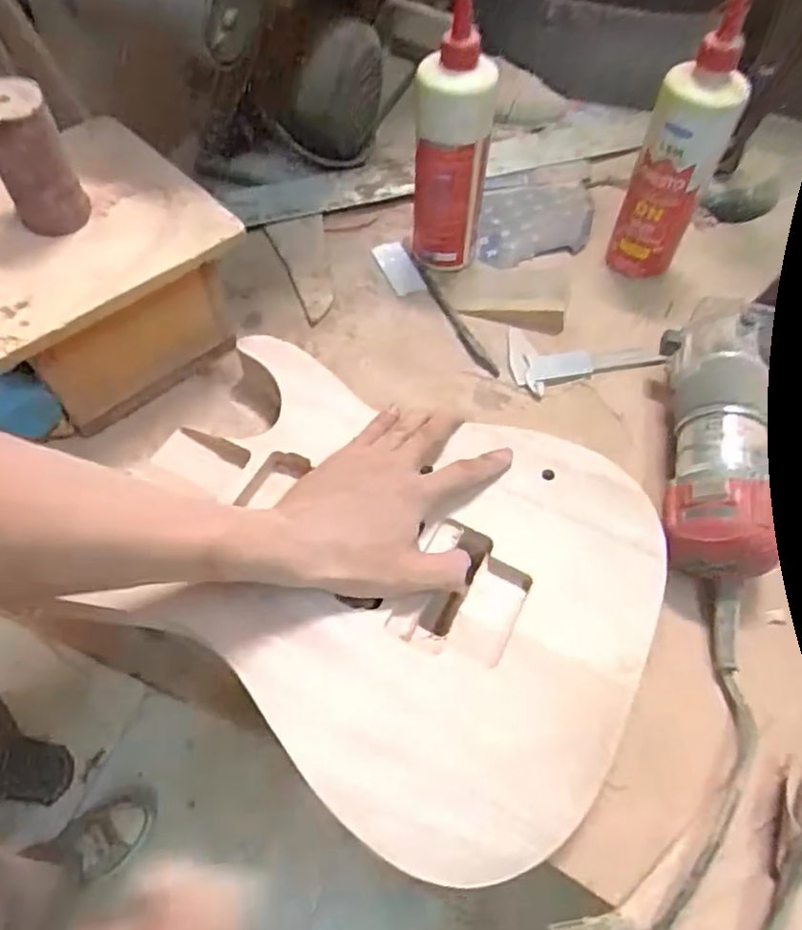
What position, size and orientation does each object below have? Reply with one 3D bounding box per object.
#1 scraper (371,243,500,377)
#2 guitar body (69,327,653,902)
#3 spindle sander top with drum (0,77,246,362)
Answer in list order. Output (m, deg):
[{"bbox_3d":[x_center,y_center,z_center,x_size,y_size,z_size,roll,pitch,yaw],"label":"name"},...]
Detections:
[{"bbox_3d":[0.030,-0.157,0.636,0.037,0.013,0.198,-24,62,-14],"label":"scraper"},{"bbox_3d":[-0.016,0.072,0.441,0.348,0.040,0.291,18,58,13],"label":"guitar body"},{"bbox_3d":[-0.252,-0.199,0.456,0.196,0.101,0.195,-40,67,-22],"label":"spindle sander top with drum"}]

